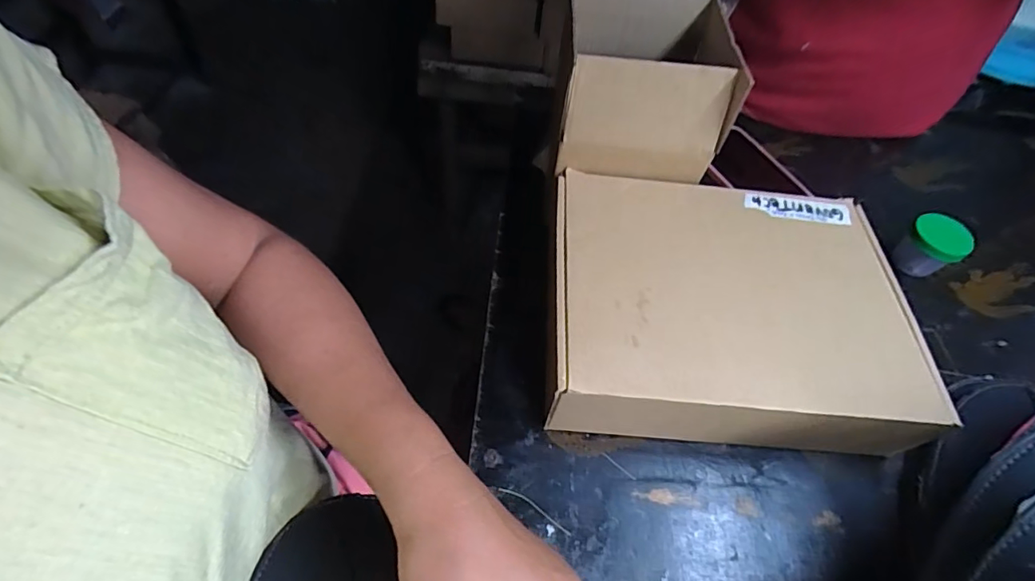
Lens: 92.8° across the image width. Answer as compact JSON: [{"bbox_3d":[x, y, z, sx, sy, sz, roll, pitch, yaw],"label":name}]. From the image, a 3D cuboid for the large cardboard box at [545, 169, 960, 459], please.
[{"bbox_3d":[0.161,0.015,0.403,0.265,0.081,0.200,5,55,-1],"label":"large cardboard box"}]

